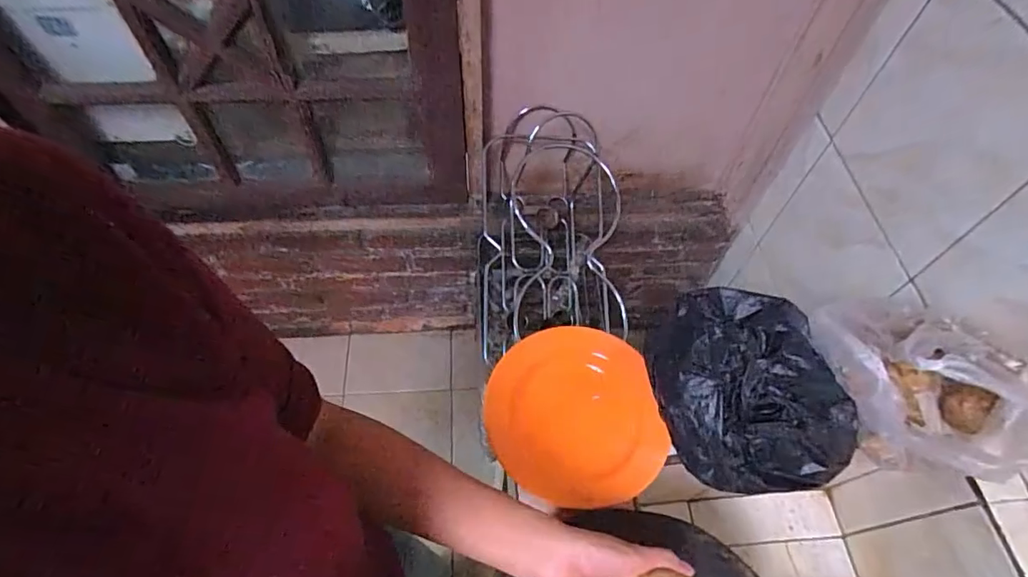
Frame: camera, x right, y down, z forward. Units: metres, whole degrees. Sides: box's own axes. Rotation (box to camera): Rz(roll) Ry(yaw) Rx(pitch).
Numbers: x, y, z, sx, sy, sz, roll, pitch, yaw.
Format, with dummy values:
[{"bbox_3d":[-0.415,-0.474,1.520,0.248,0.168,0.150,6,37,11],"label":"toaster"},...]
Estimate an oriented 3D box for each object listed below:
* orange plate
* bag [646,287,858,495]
[{"bbox_3d":[0.068,0.148,0.620,0.198,0.034,0.204,1,58,-2],"label":"orange plate"},{"bbox_3d":[0.265,0.107,0.588,0.194,0.095,0.223,-15,60,-12],"label":"bag"}]

